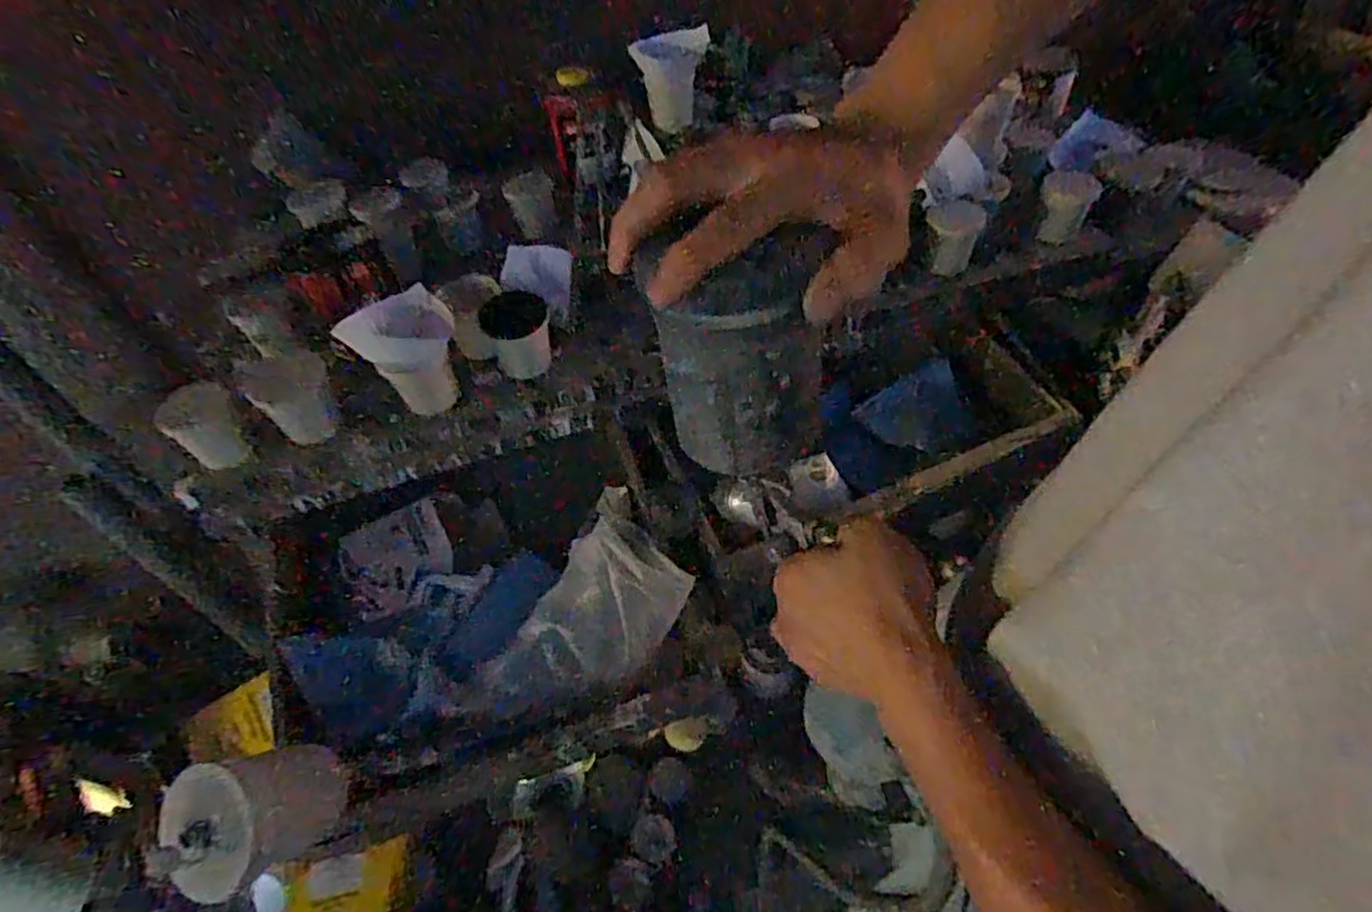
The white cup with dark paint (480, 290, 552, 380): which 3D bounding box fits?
[{"bbox_3d":[-0.194,-0.143,0.788,0.074,0.071,0.069,-2,49,2],"label":"white cup with dark paint"}]

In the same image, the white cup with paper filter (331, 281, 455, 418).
[{"bbox_3d":[-0.302,-0.110,0.747,0.074,0.111,0.110,32,58,27],"label":"white cup with paper filter"}]

